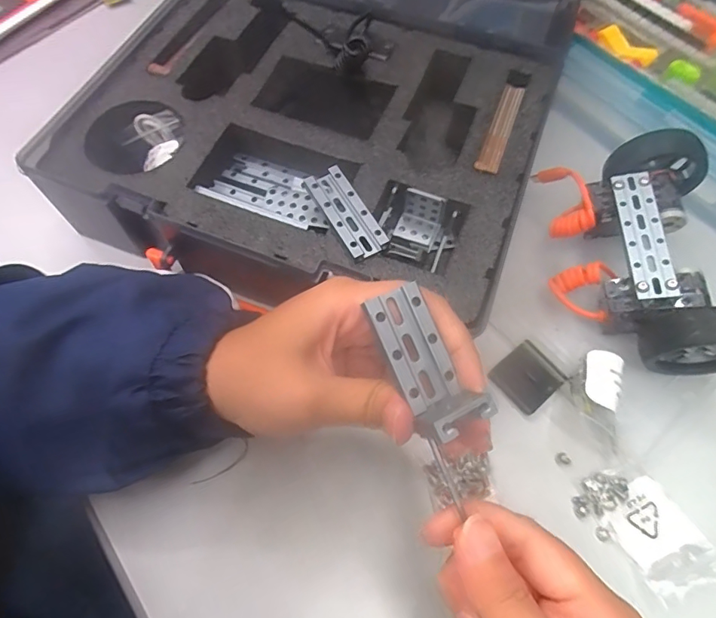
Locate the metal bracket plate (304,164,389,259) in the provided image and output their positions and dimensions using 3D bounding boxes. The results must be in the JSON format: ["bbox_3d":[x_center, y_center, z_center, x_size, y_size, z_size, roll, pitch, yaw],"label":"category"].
[{"bbox_3d":[-0.007,-0.056,0.282,0.024,0.012,0.062,-25,66,-17],"label":"metal bracket plate"}]

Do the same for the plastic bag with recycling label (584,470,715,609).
[{"bbox_3d":[0.171,0.125,0.277,0.046,0.012,0.068,-22,59,-12],"label":"plastic bag with recycling label"}]

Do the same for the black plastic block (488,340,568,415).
[{"bbox_3d":[0.113,0.046,0.317,0.041,0.005,0.037,-37,68,-19],"label":"black plastic block"}]

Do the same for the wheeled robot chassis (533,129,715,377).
[{"bbox_3d":[0.195,-0.038,0.330,0.112,0.066,0.159,0,62,-1],"label":"wheeled robot chassis"}]

